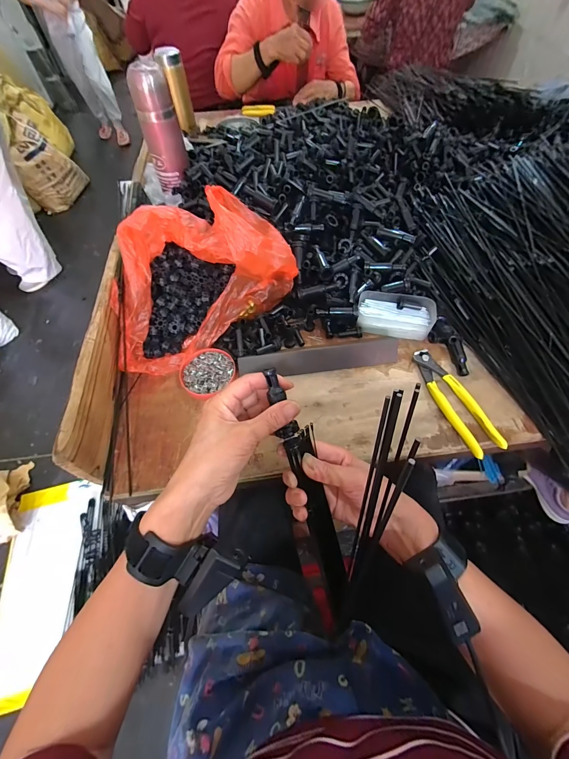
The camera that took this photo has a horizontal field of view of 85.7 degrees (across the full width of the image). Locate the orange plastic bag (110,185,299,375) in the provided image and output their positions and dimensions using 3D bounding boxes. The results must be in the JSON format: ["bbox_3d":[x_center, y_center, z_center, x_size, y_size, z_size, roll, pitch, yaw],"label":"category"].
[{"bbox_3d":[-0.139,-0.152,0.455,0.277,0.155,0.167,-31,62,-17],"label":"orange plastic bag"}]

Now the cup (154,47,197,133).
[{"bbox_3d":[-0.274,-0.737,0.792,0.057,0.160,0.059,-1,58,1],"label":"cup"}]

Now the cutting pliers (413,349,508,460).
[{"bbox_3d":[0.235,0.026,0.433,0.043,0.013,0.169,-19,59,-10],"label":"cutting pliers"}]

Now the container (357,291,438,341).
[{"bbox_3d":[0.182,-0.105,0.502,0.118,0.033,0.069,10,59,8],"label":"container"}]

